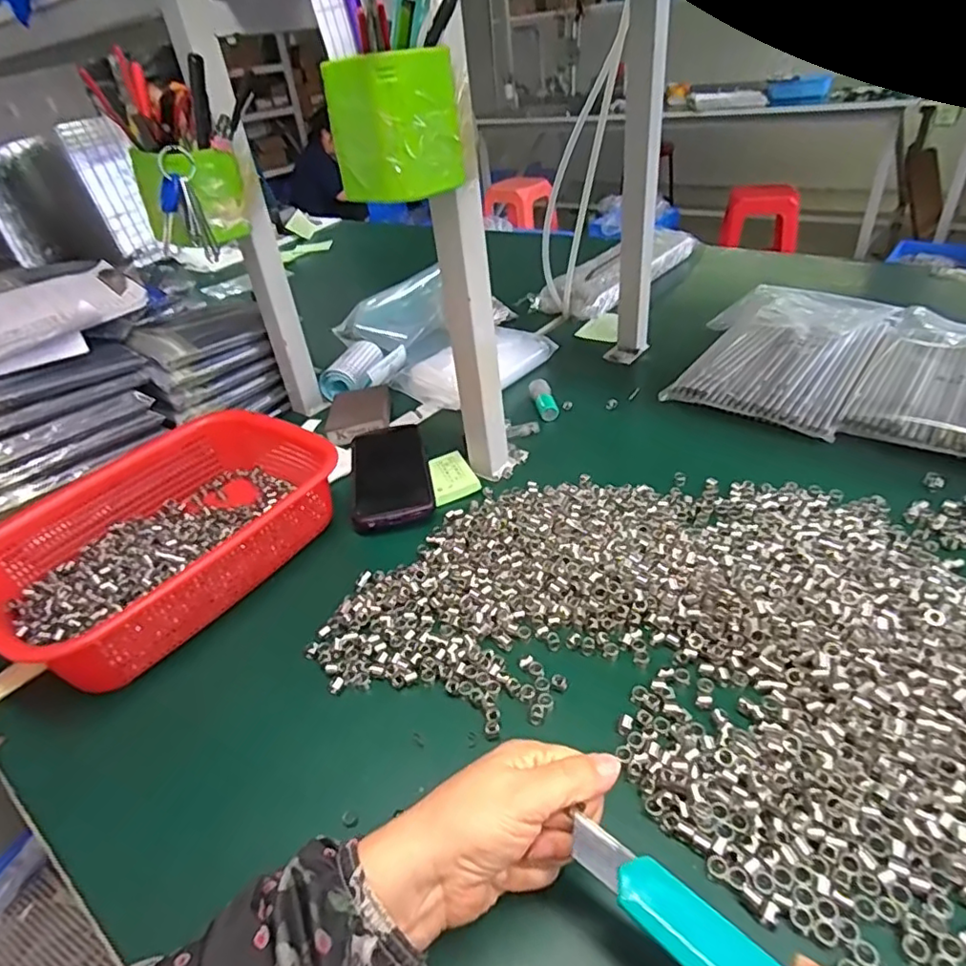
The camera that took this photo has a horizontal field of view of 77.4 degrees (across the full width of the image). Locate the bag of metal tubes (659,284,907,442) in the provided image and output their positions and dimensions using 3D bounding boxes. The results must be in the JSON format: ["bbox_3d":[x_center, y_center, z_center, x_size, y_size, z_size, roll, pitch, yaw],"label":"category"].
[{"bbox_3d":[0.375,-0.171,0.746,0.200,0.031,0.324,17,41,30],"label":"bag of metal tubes"}]

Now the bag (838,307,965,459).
[{"bbox_3d":[0.532,-0.120,0.658,0.179,0.022,0.329,22,43,34],"label":"bag"}]

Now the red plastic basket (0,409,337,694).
[{"bbox_3d":[-0.268,0.041,0.542,0.213,0.079,0.302,19,43,32],"label":"red plastic basket"}]

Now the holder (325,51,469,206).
[{"bbox_3d":[-0.056,-0.237,0.403,0.061,0.078,0.074,26,47,38],"label":"holder"}]

